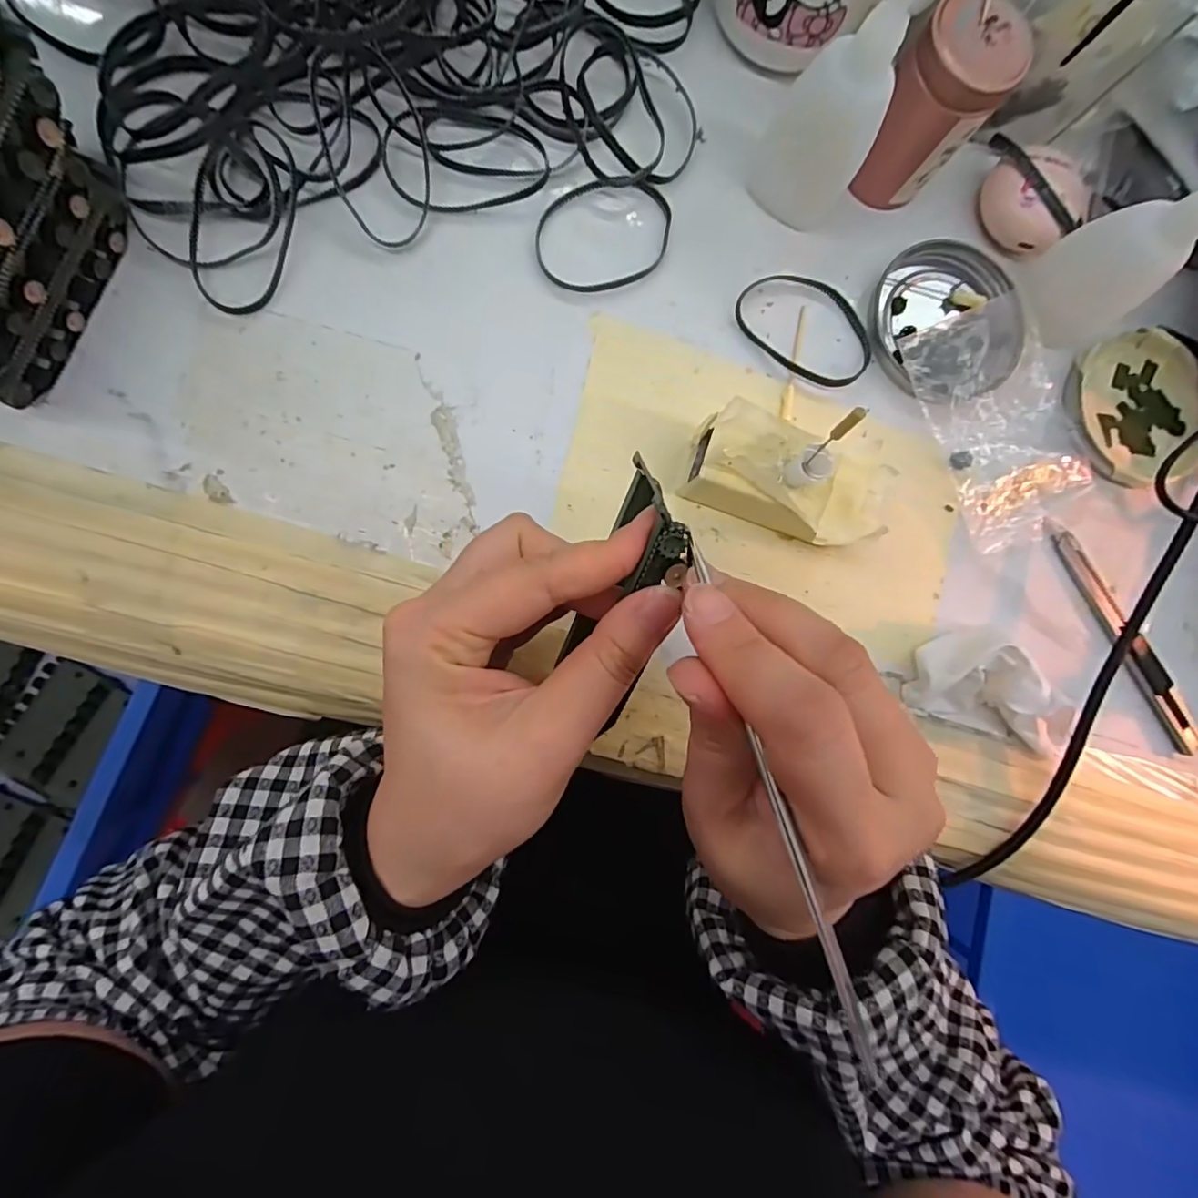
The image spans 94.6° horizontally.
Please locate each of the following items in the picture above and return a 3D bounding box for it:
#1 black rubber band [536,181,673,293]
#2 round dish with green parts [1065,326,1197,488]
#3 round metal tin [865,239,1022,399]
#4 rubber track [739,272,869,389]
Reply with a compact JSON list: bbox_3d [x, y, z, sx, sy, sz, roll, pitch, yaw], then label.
[{"bbox_3d":[0.003,-0.169,0.257,0.067,0.004,0.046,-19,91,-8],"label":"black rubber band"},{"bbox_3d":[0.281,-0.101,0.288,0.079,0.015,0.080,0,88,-7],"label":"round dish with green parts"},{"bbox_3d":[0.174,-0.139,0.275,0.078,0.014,0.080,0,88,-7],"label":"round metal tin"},{"bbox_3d":[0.103,-0.134,0.268,0.070,0.006,0.048,35,84,-5],"label":"rubber track"}]

